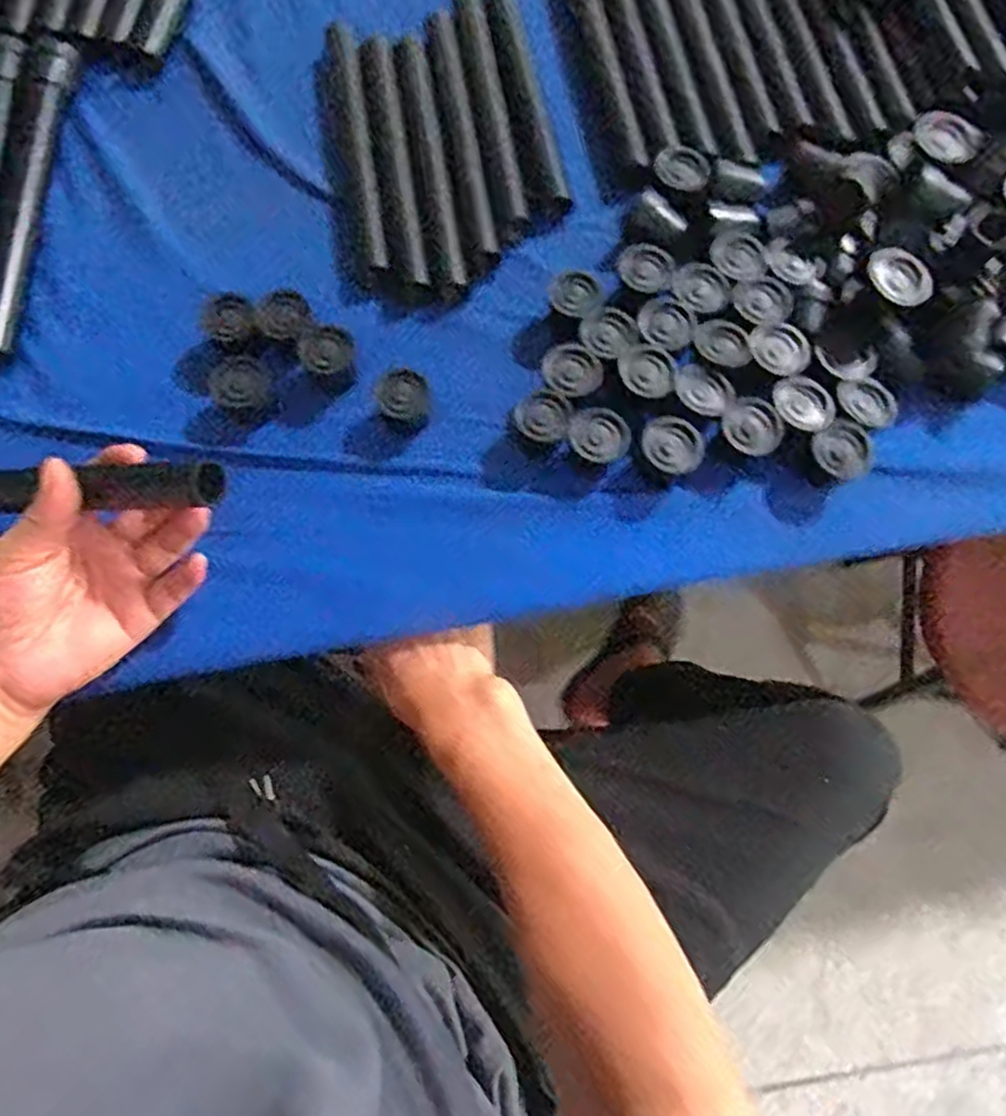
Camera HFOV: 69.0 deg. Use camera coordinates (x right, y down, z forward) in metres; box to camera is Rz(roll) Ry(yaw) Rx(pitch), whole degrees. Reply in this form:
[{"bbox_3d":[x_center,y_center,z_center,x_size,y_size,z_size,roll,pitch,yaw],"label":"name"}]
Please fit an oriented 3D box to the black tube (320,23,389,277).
[{"bbox_3d":[-0.112,-0.301,0.535,0.029,0.020,0.232,-10,74,-4],"label":"black tube"}]

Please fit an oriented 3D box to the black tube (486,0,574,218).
[{"bbox_3d":[0.016,-0.342,0.535,0.021,0.015,0.212,-12,74,-4],"label":"black tube"}]

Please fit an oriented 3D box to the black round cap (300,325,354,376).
[{"bbox_3d":[-0.113,-0.133,0.469,0.033,0.010,0.029,-15,74,-5],"label":"black round cap"}]

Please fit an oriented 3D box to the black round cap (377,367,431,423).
[{"bbox_3d":[-0.062,-0.104,0.474,0.033,0.008,0.033,0,89,-5],"label":"black round cap"}]

